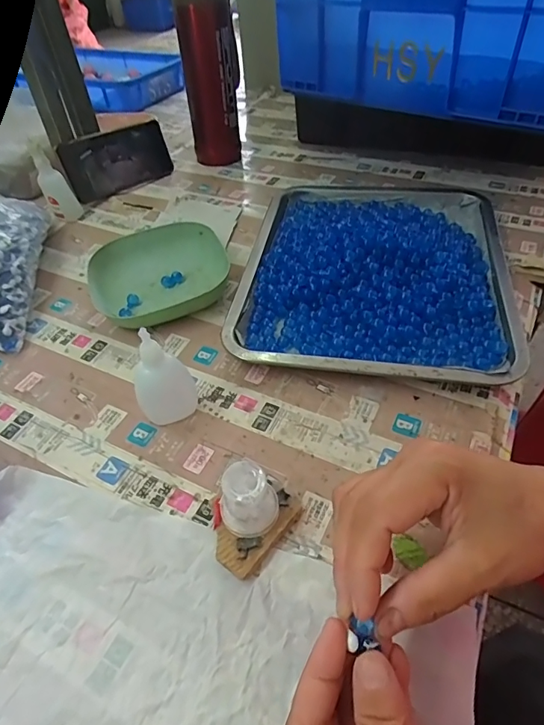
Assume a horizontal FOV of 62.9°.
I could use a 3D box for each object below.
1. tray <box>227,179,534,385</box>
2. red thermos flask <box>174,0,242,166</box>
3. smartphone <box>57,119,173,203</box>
[{"bbox_3d":[0.108,-0.111,0.471,0.264,0.051,0.314,6,48,10],"label":"tray"},{"bbox_3d":[-0.089,-0.435,0.642,0.083,0.267,0.060,-11,46,-7],"label":"red thermos flask"},{"bbox_3d":[-0.220,-0.293,0.644,0.010,0.078,0.161,22,46,41],"label":"smartphone"}]

